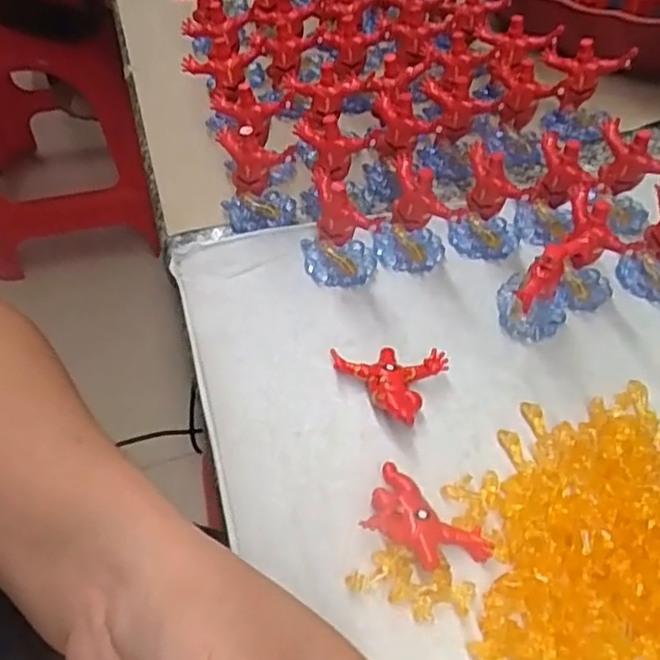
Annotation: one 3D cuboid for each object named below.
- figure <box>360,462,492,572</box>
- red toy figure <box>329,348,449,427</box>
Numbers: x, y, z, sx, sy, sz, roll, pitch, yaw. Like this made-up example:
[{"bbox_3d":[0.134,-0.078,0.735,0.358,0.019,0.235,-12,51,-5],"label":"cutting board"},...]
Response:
[{"bbox_3d":[0.034,0.073,0.253,0.047,0.013,0.025,30,59,24],"label":"figure"},{"bbox_3d":[0.023,0.017,0.298,0.045,0.016,0.036,27,58,22],"label":"red toy figure"}]

